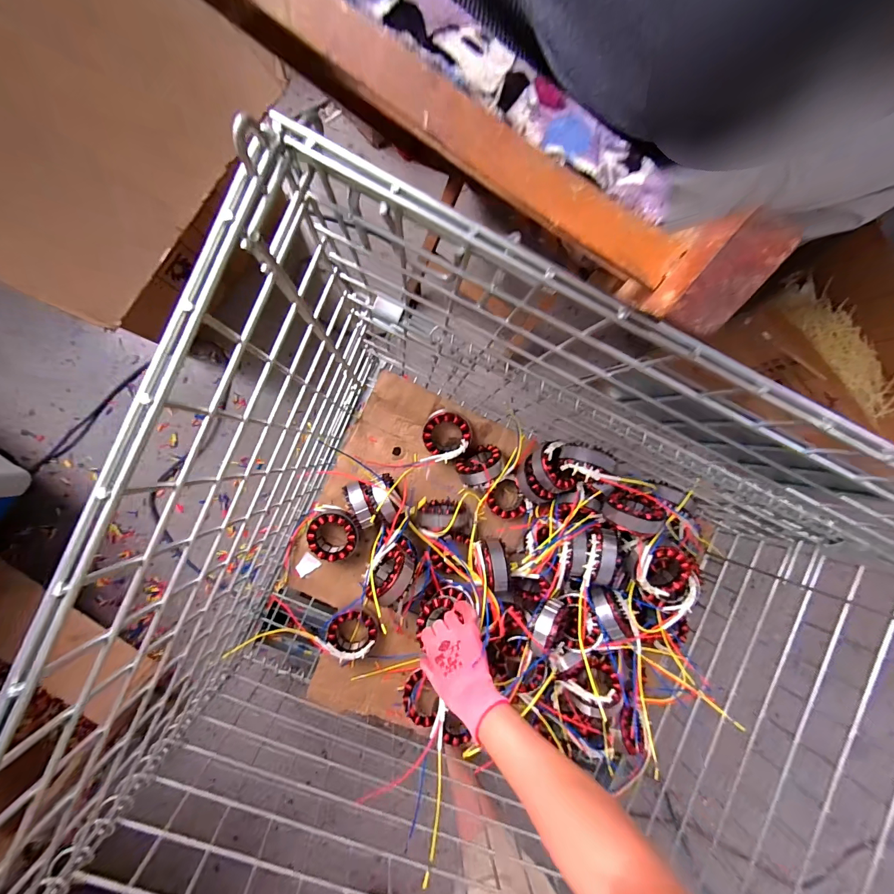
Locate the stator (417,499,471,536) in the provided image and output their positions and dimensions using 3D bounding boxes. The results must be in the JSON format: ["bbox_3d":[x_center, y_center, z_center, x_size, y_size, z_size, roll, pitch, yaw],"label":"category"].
[{"bbox_3d":[-0.004,0.128,0.661,0.090,0.083,0.053,-1,90,-6],"label":"stator"}]

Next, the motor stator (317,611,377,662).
[{"bbox_3d":[-0.166,0.323,0.659,0.090,0.051,0.079,24,87,-6],"label":"motor stator"}]

